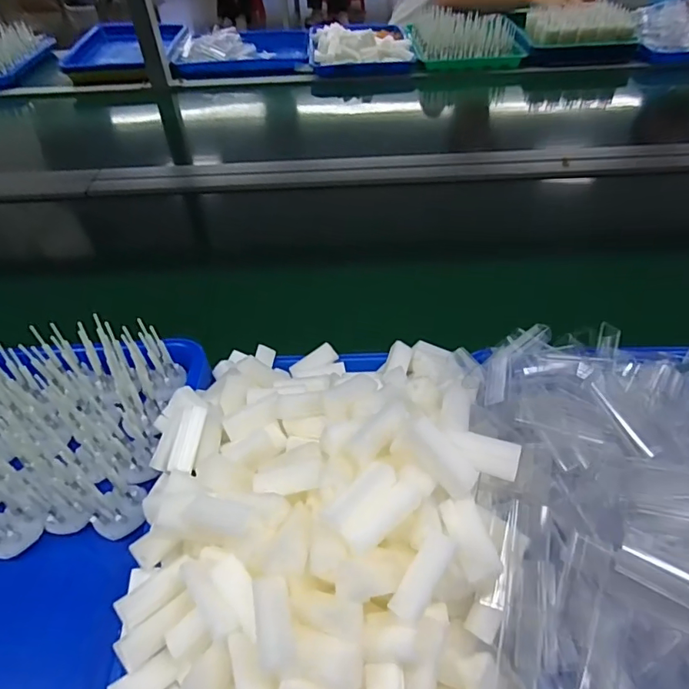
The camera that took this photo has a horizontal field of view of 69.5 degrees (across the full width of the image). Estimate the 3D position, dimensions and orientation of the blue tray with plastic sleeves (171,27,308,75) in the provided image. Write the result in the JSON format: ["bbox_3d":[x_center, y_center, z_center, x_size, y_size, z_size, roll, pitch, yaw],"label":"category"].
[{"bbox_3d":[-0.252,-0.733,1.241,0.331,0.057,0.237,-2,46,2],"label":"blue tray with plastic sleeves"}]

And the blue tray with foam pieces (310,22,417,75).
[{"bbox_3d":[0.038,-0.740,1.214,0.249,0.056,0.255,-4,46,0],"label":"blue tray with foam pieces"}]

